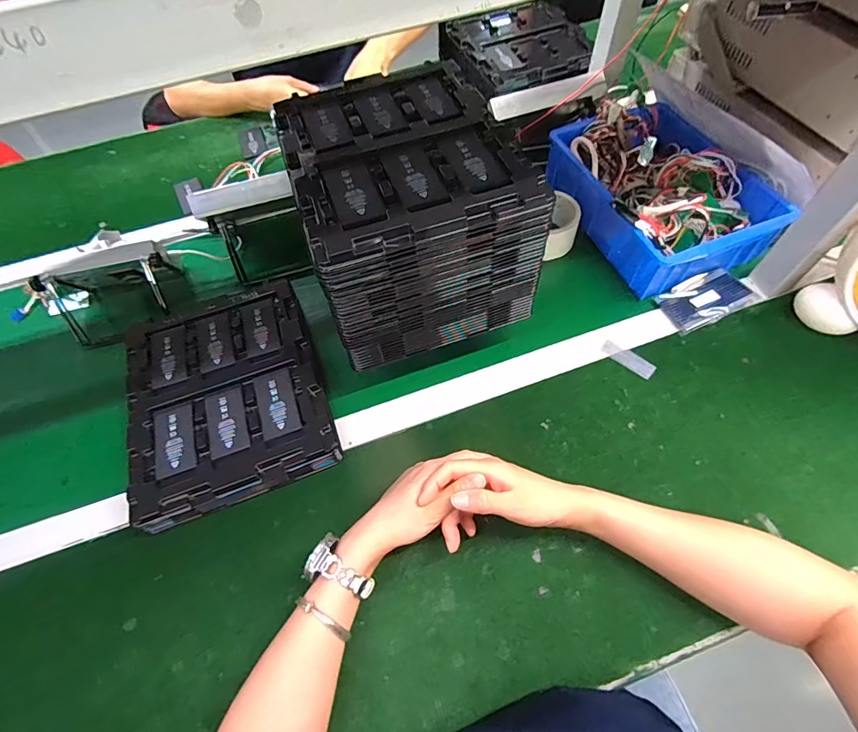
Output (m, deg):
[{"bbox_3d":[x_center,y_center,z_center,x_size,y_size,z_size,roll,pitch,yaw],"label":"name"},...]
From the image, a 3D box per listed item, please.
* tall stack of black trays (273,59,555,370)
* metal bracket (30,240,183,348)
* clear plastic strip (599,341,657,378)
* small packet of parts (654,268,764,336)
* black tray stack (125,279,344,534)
[{"bbox_3d":[-0.026,-0.181,0.498,0.209,0.157,0.271,-17,61,-6],"label":"tall stack of black trays"},{"bbox_3d":[-0.430,-0.106,0.603,0.153,0.084,0.103,-10,60,-2],"label":"metal bracket"},{"bbox_3d":[0.248,-0.009,0.550,0.022,0.004,0.067,-43,62,-12],"label":"clear plastic strip"},{"bbox_3d":[0.364,-0.089,0.580,0.115,0.011,0.066,-24,62,-10],"label":"small packet of parts"},{"bbox_3d":[-0.244,0.030,0.537,0.216,0.039,0.273,-20,61,-7],"label":"black tray stack"}]

